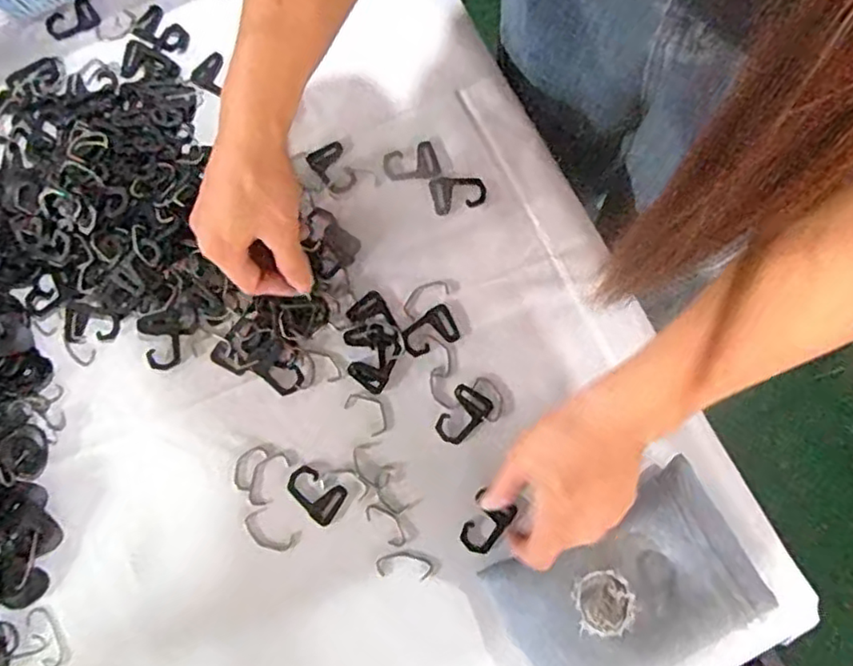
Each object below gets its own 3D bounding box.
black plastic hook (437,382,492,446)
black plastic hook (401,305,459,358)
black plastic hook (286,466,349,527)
[{"bbox_3d":[0.027,0.061,0.467,0.029,0.004,0.042,32,81,6],"label":"black plastic hook"},{"bbox_3d":[0.001,-0.001,0.480,0.041,0.004,0.030,-25,81,-4],"label":"black plastic hook"},{"bbox_3d":[-0.081,0.116,0.461,0.042,0.004,0.030,31,81,6],"label":"black plastic hook"}]

